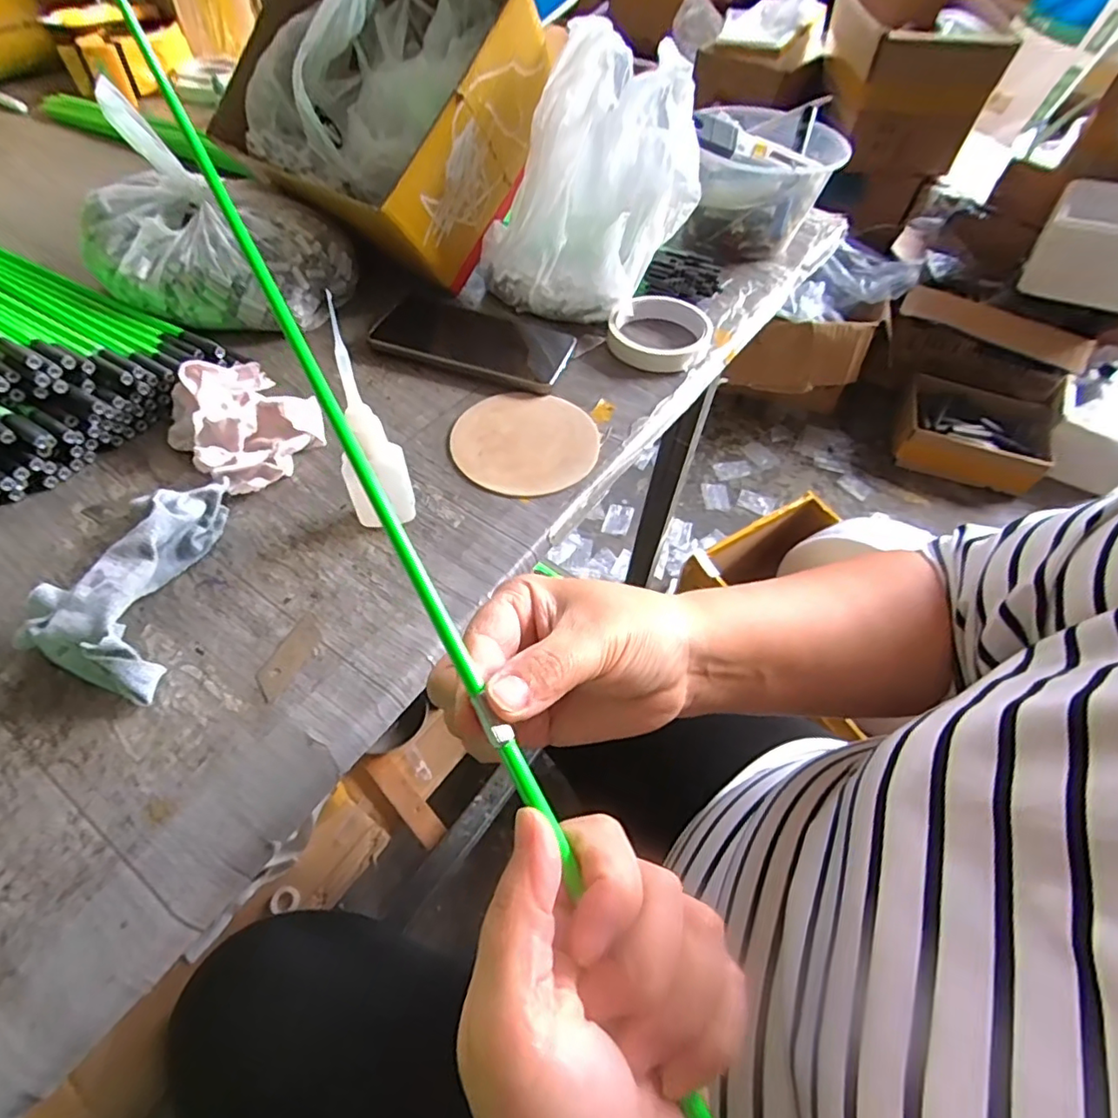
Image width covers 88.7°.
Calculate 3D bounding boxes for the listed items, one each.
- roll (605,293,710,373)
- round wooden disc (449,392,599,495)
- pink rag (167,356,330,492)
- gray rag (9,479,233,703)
[{"bbox_3d":[0.086,-0.197,0.497,0.084,0.026,0.084,8,54,1],"label":"roll"},{"bbox_3d":[-0.024,-0.087,0.422,0.101,0.005,0.103,2,54,-3],"label":"round wooden disc"},{"bbox_3d":[-0.219,-0.100,0.398,0.103,0.038,0.089,40,61,22],"label":"pink rag"},{"bbox_3d":[-0.236,0.008,0.315,0.061,0.037,0.138,-1,54,-5],"label":"gray rag"}]

